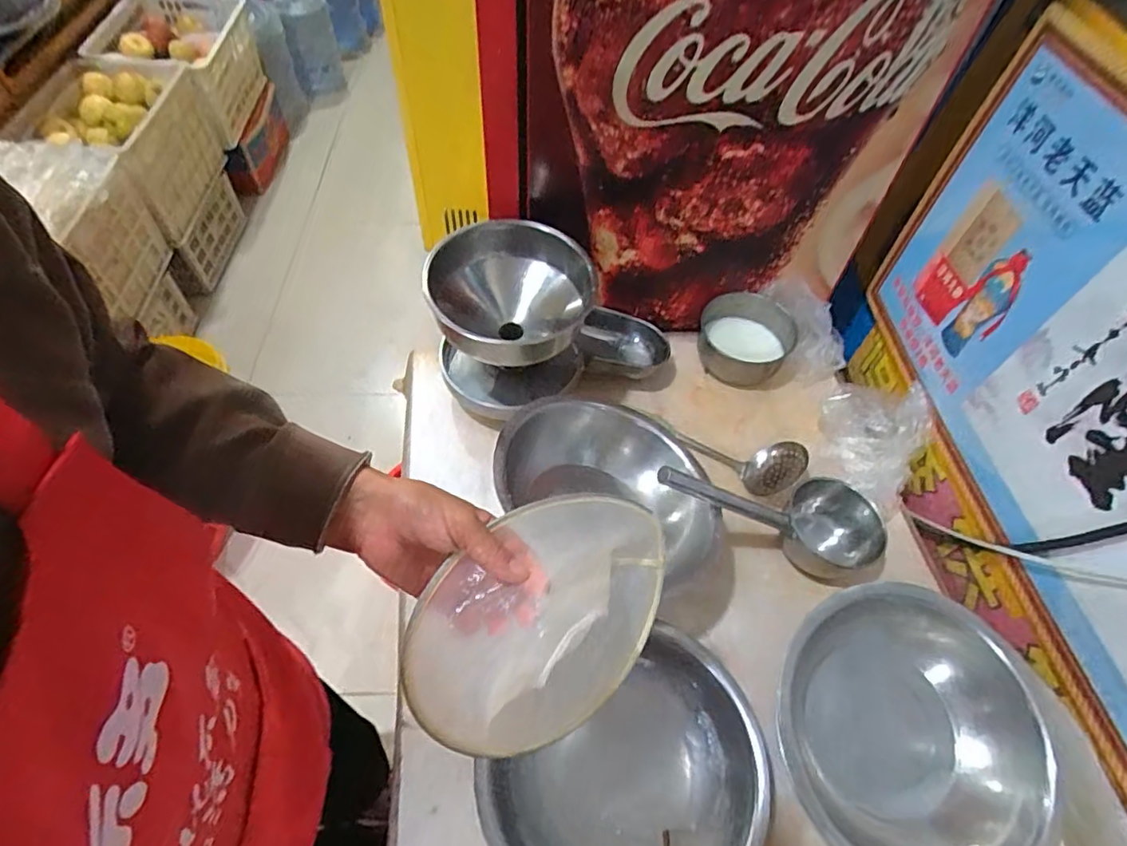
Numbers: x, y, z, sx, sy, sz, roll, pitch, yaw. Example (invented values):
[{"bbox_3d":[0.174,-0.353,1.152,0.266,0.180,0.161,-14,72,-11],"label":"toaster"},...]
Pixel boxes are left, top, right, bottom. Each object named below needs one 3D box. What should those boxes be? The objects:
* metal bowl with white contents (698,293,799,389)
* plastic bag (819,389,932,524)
[{"bbox_3d":[0.332,-0.149,1.076,0.173,0.092,0.148,24,57,13],"label":"metal bowl with white contents"},{"bbox_3d":[0.509,0.039,0.955,0.150,0.099,0.211,15,55,8],"label":"plastic bag"}]

